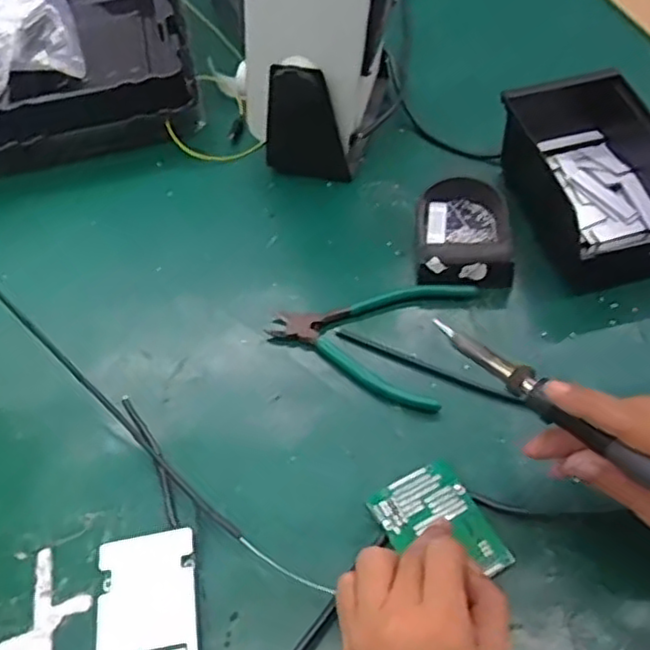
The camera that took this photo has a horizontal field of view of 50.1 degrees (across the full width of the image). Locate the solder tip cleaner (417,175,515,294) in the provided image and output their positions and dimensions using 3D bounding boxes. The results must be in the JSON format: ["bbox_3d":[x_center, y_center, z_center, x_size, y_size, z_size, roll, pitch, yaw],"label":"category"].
[{"bbox_3d":[0.116,-0.079,0.574,0.075,0.032,0.109,4,55,6],"label":"solder tip cleaner"}]

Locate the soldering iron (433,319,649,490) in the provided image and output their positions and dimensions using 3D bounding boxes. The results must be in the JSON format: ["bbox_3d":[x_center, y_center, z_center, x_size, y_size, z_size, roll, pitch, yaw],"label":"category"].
[{"bbox_3d":[0.153,0.064,0.367,0.018,0.018,0.239,-39,55,-22],"label":"soldering iron"}]

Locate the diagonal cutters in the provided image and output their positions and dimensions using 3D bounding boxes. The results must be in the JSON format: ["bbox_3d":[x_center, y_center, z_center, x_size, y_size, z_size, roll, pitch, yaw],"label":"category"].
[{"bbox_3d":[0.032,0.002,0.545,0.145,0.016,0.111,14,57,13],"label":"diagonal cutters"}]

